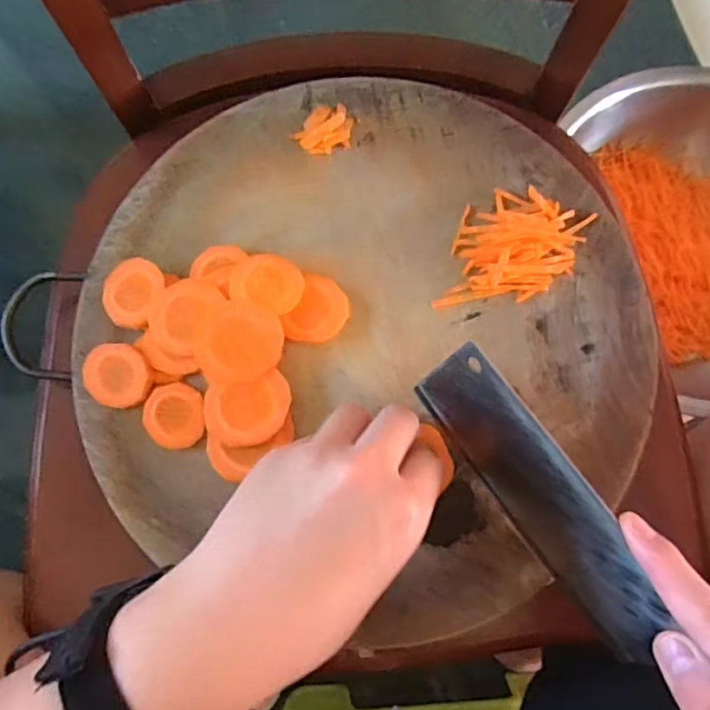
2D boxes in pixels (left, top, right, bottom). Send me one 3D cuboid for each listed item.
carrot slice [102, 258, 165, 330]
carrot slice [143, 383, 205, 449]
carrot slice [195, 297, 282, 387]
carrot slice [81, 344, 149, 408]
[{"bbox_3d":[-0.133,-0.038,0.351,0.035,0.007,0.041,22,79,4],"label":"carrot slice"},{"bbox_3d":[-0.104,0.035,0.343,0.034,0.005,0.037,-3,78,-1],"label":"carrot slice"},{"bbox_3d":[-0.066,-0.007,0.342,0.046,0.007,0.050,0,78,-1],"label":"carrot slice"},{"bbox_3d":[-0.140,0.012,0.346,0.040,0.005,0.035,13,78,2],"label":"carrot slice"}]

